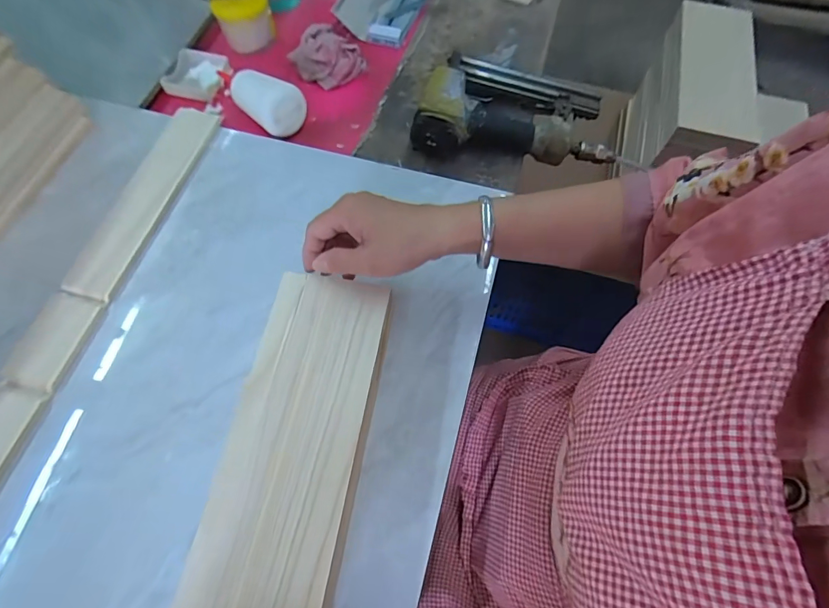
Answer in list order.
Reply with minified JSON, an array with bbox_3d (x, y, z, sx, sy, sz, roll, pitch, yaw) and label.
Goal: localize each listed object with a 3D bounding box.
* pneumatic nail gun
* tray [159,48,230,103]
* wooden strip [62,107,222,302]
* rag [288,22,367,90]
[{"bbox_3d":[0.123,-0.261,0.539,0.246,0.061,0.155,2,65,-1],"label":"pneumatic nail gun"},{"bbox_3d":[-0.313,-0.331,0.606,0.073,0.019,0.079,7,66,1],"label":"tray"},{"bbox_3d":[-0.315,-0.132,0.497,0.066,0.006,0.274,13,66,4],"label":"wooden strip"},{"bbox_3d":[-0.125,-0.351,0.598,0.097,0.045,0.072,19,66,7],"label":"rag"}]

